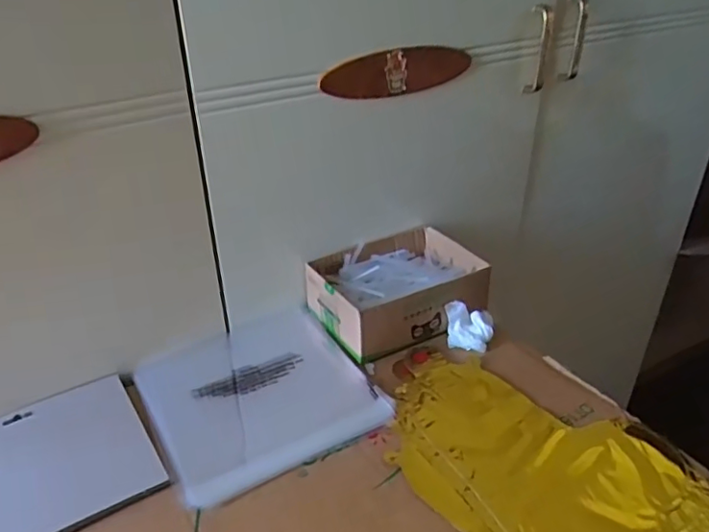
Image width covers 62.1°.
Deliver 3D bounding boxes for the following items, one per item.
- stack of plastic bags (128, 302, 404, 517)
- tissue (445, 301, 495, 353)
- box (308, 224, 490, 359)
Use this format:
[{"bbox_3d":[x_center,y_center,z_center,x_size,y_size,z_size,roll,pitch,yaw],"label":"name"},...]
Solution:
[{"bbox_3d":[-0.100,0.129,0.612,0.210,0.023,0.222,-18,32,-26],"label":"stack of plastic bags"},{"bbox_3d":[0.131,0.066,0.666,0.056,0.038,0.052,2,32,3],"label":"tissue"},{"bbox_3d":[0.051,0.024,0.713,0.188,0.065,0.142,-18,36,-25],"label":"box"}]

